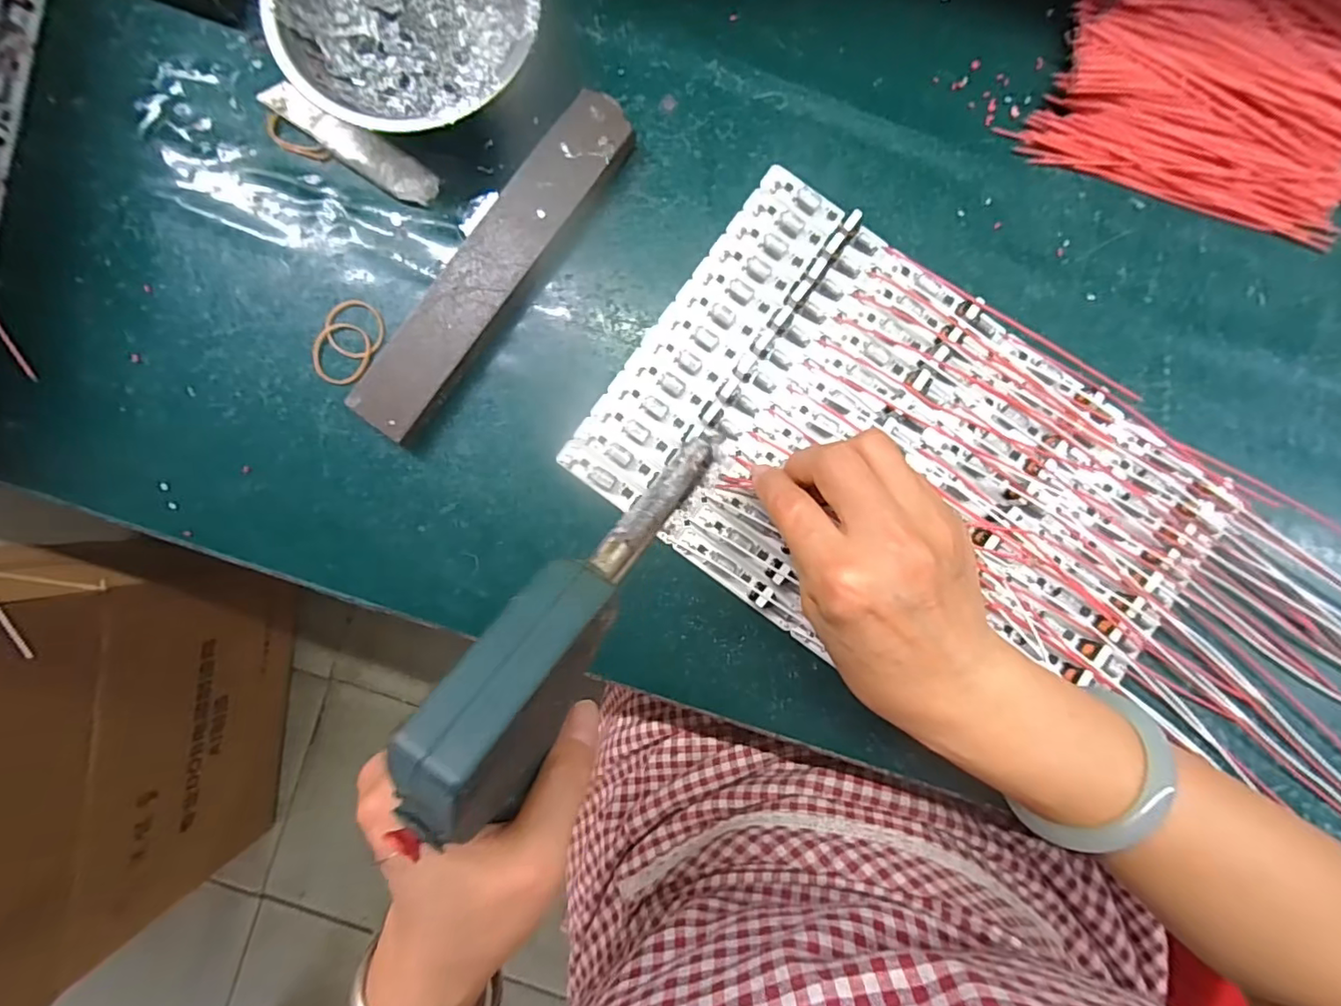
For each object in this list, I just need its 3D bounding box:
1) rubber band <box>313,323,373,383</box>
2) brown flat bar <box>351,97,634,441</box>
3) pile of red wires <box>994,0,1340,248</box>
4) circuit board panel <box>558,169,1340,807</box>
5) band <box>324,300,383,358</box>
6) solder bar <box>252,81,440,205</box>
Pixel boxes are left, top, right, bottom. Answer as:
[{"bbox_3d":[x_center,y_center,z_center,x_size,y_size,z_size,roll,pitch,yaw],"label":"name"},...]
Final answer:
[{"bbox_3d":[-0.172,-0.079,0.299,0.032,0.004,0.031,0,89,1],"label":"rubber band"},{"bbox_3d":[-0.088,-0.119,0.291,0.036,0.019,0.195,37,90,1],"label":"brown flat bar"},{"bbox_3d":[0.278,-0.220,0.280,0.162,0.032,0.131,19,90,1],"label":"pile of red wires"},{"bbox_3d":[0.179,0.008,0.290,0.438,0.015,0.193,27,90,1],"label":"circuit board panel"},{"bbox_3d":[-0.166,-0.091,0.299,0.031,0.005,0.032,-4,90,-3],"label":"band"},{"bbox_3d":[-0.168,-0.188,0.299,0.103,0.006,0.020,32,90,1],"label":"solder bar"}]

